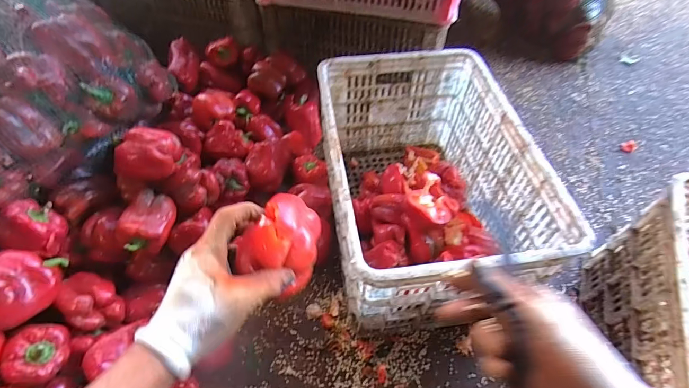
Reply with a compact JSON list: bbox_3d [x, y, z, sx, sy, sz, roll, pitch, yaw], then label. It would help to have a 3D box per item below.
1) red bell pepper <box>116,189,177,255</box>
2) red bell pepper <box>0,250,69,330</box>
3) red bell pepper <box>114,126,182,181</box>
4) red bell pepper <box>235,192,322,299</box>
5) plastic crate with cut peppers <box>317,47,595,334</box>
[{"bbox_3d":[-0.377,0.061,0.698,0.090,0.073,0.130,3,55,0],"label":"red bell pepper"},{"bbox_3d":[-0.534,0.149,0.579,0.087,0.076,0.125,1,55,-1],"label":"red bell pepper"},{"bbox_3d":[-0.391,-0.084,0.708,0.106,0.070,0.096,8,55,4],"label":"red bell pepper"},{"bbox_3d":[-0.063,0.048,0.384,0.066,0.062,0.098,17,56,10],"label":"red bell pepper"},{"bbox_3d":[0.148,-0.027,0.764,0.356,0.299,0.525,-6,55,-6],"label":"plastic crate with cut peppers"}]

